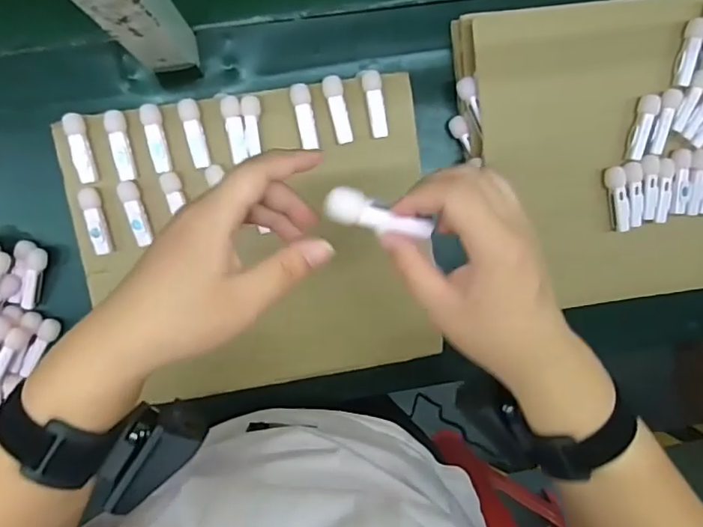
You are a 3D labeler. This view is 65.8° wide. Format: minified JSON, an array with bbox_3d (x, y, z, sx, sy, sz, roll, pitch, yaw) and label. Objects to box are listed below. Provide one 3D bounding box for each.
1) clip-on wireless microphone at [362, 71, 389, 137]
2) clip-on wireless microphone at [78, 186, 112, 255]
[{"bbox_3d":[0.024,-0.156,0.532,0.018,0.009,0.064,-10,95,-3],"label":"clip-on wireless microphone"},{"bbox_3d":[-0.246,-0.041,0.525,0.018,0.010,0.064,-14,95,-3],"label":"clip-on wireless microphone"}]

